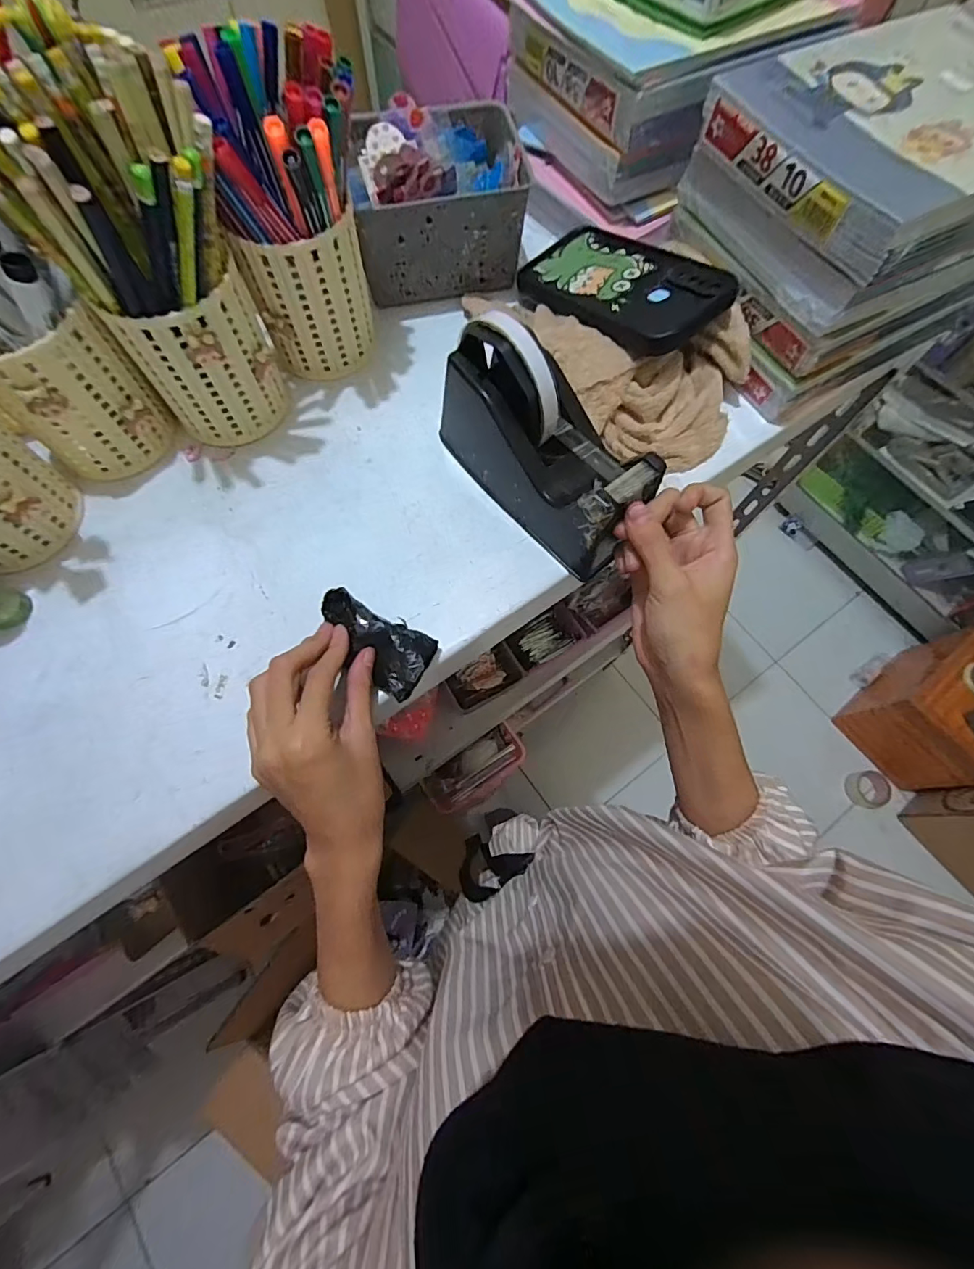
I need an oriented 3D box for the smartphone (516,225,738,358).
[{"bbox_3d":[0.097,-0.263,0.375,0.082,0.013,0.159,-40,61,-3],"label":"smartphone"}]

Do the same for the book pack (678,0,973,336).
[{"bbox_3d":[0.262,-0.307,0.327,0.193,0.068,0.158,-28,73,-10],"label":"book pack"}]

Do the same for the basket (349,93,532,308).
[{"bbox_3d":[-0.040,-0.340,0.395,0.128,0.090,0.099,-13,71,-6],"label":"basket"}]

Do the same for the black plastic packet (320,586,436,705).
[{"bbox_3d":[-0.067,0.002,0.300,0.074,0.016,0.041,40,74,3],"label":"black plastic packet"}]

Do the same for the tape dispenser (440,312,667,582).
[{"bbox_3d":[0.038,-0.121,0.311,0.057,0.100,0.149,-39,75,-14],"label":"tape dispenser"}]

